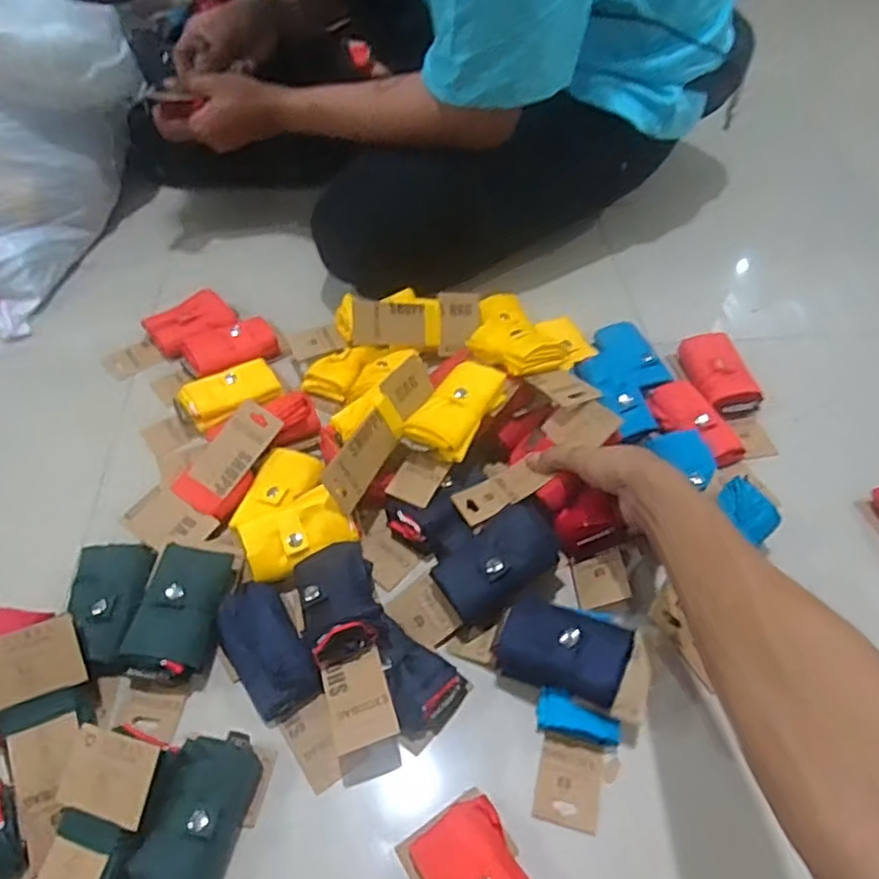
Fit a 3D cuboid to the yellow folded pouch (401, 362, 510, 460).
[{"bbox_3d":[0.017,-0.031,0.595,0.059,0.024,0.100,26,56,19],"label":"yellow folded pouch"}]

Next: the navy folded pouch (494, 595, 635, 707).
[{"bbox_3d":[0.092,0.154,0.482,0.090,0.023,0.063,22,55,17],"label":"navy folded pouch"}]

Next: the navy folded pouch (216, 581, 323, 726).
[{"bbox_3d":[-0.131,0.161,0.500,0.055,0.042,0.103,-25,54,-21],"label":"navy folded pouch"}]

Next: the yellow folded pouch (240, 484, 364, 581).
[{"bbox_3d":[-0.120,0.080,0.553,0.087,0.032,0.053,-27,87,-7],"label":"yellow folded pouch"}]

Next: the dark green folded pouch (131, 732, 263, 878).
[{"bbox_3d":[-0.162,0.249,0.434,0.061,0.042,0.098,8,50,6],"label":"dark green folded pouch"}]

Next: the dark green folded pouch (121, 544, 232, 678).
[{"bbox_3d":[-0.204,0.132,0.513,0.066,0.028,0.100,13,51,10],"label":"dark green folded pouch"}]

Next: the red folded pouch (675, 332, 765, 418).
[{"bbox_3d":[0.301,-0.075,0.704,0.047,0.032,0.108,-9,52,-7],"label":"red folded pouch"}]

